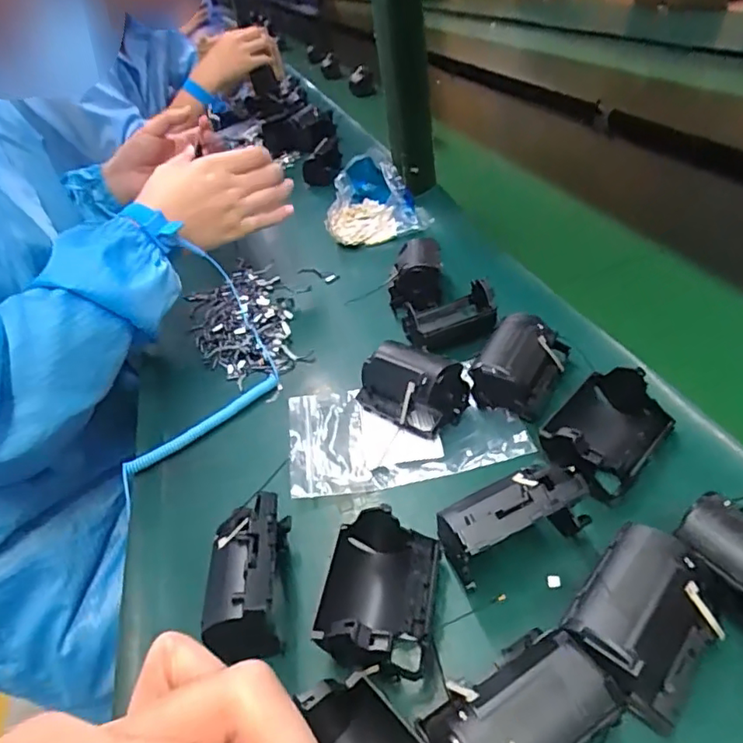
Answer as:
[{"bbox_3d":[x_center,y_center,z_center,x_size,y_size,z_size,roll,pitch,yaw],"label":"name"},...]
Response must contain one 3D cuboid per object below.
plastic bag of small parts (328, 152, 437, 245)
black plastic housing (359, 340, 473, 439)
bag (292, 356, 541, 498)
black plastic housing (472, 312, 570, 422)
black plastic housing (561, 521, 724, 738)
[{"bbox_3d":[0.004,-0.194,0.633,0.114,0.074,0.101,-8,38,2],"label":"plastic bag of small parts"},{"bbox_3d":[0.026,0.011,0.388,0.071,0.040,0.049,22,50,35],"label":"black plastic housing"},{"bbox_3d":[0.020,0.037,0.385,0.152,0.013,0.095,-10,37,-1],"label":"bag"},{"bbox_3d":[0.105,-0.004,0.390,0.048,0.048,0.067,16,47,31],"label":"black plastic housing"},{"bbox_3d":[0.117,0.109,0.242,0.067,0.041,0.049,-37,45,-28],"label":"black plastic housing"}]

